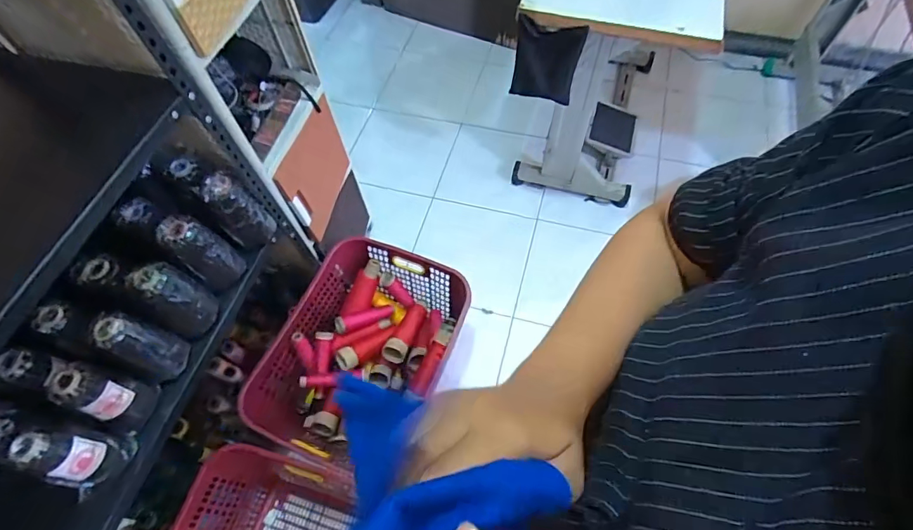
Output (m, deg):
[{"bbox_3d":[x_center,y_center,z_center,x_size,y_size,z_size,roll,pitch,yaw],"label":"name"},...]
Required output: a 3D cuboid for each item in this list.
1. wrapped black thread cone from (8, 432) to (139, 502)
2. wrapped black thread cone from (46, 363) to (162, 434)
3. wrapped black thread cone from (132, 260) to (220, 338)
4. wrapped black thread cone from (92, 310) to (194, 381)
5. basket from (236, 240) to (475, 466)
[{"bbox_3d":[-0.607,0.310,0.740,0.075,0.163,0.088,-11,61,-4],"label":"wrapped black thread cone"},{"bbox_3d":[-0.607,0.217,0.785,0.095,0.158,0.084,13,62,9],"label":"wrapped black thread cone"},{"bbox_3d":[-0.531,0.057,0.868,0.093,0.164,0.088,31,67,18],"label":"wrapped black thread cone"},{"bbox_3d":[-0.562,0.141,0.828,0.084,0.158,0.081,22,64,14],"label":"wrapped black thread cone"},{"bbox_3d":[-0.248,0.248,1.261,0.433,0.225,0.551,17,63,12],"label":"basket"}]

